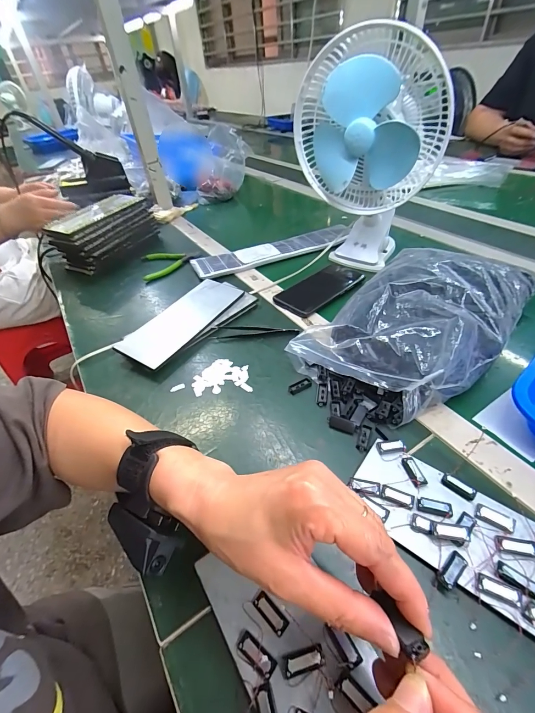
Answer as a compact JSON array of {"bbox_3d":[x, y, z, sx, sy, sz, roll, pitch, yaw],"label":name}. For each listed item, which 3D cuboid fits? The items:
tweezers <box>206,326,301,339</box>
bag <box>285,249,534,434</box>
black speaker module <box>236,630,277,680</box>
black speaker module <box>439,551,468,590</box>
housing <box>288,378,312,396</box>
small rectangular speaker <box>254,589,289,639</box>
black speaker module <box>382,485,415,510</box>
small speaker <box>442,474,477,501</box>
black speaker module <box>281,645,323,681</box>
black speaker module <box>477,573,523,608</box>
[{"bbox_3d":[-0.020,-0.038,0.471,0.129,0.014,0.019,-4,43,3],"label":"tweezers"},{"bbox_3d":[0.189,-0.043,0.404,0.334,0.077,0.182,-34,50,-26],"label":"bag"},{"bbox_3d":[-0.007,0.201,0.214,0.028,0.004,0.012,25,51,29],"label":"black speaker module"},{"bbox_3d":[0.140,0.162,0.239,0.027,0.006,0.012,-34,50,-26],"label":"black speaker module"},{"bbox_3d":[0.040,0.036,0.389,0.030,0.004,0.013,-24,46,-17],"label":"housing"},{"bbox_3d":[0.002,0.185,0.229,0.028,0.004,0.012,32,55,33],"label":"small rectangular speaker"},{"bbox_3d":[0.115,0.123,0.280,0.027,0.004,0.013,17,48,23],"label":"black speaker module"},{"bbox_3d":[0.171,0.116,0.283,0.027,0.004,0.011,28,53,31],"label":"small speaker"},{"bbox_3d":[0.023,0.201,0.208,0.027,0.005,0.011,-14,44,-8],"label":"black speaker module"},{"bbox_3d":[0.167,0.168,0.228,0.027,0.004,0.014,15,47,21],"label":"black speaker module"}]

